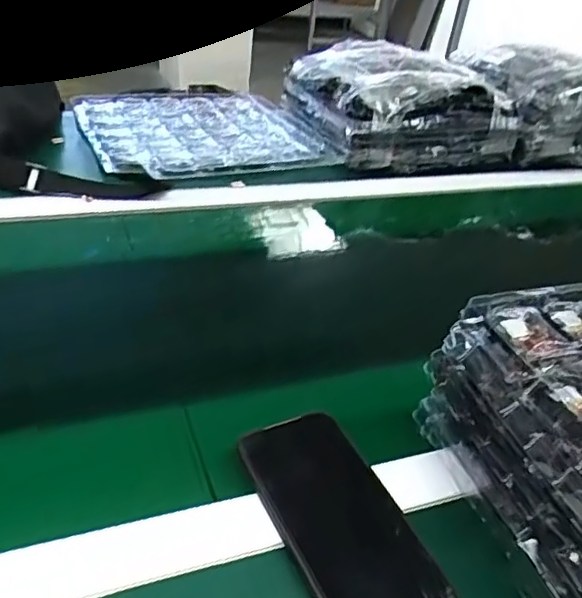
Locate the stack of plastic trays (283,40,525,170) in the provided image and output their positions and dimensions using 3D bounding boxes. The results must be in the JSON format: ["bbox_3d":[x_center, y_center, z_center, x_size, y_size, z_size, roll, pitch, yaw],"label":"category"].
[{"bbox_3d":[0.166,-0.316,0.994,0.300,0.114,0.265,-8,38,-21],"label":"stack of plastic trays"}]

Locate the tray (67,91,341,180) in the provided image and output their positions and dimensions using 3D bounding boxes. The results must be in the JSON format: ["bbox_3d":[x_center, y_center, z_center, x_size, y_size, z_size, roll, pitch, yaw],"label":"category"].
[{"bbox_3d":[-0.125,-0.246,0.884,0.317,0.030,0.303,-10,39,-23],"label":"tray"}]

